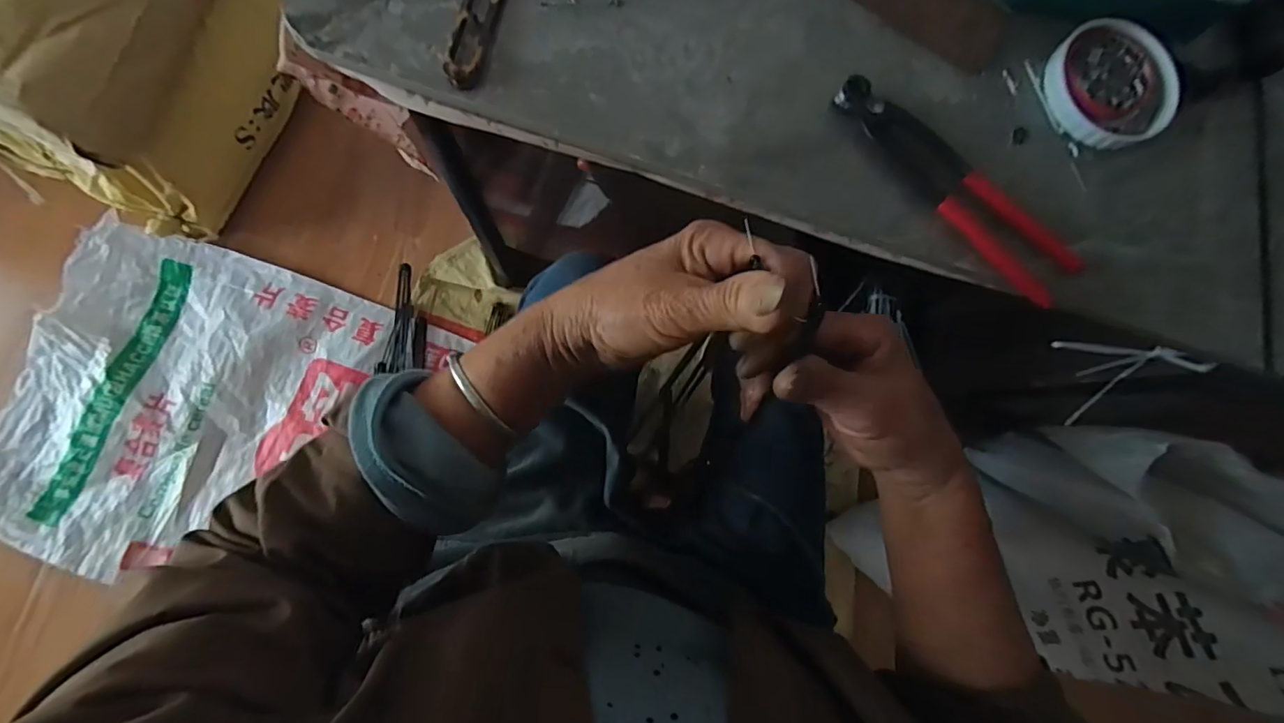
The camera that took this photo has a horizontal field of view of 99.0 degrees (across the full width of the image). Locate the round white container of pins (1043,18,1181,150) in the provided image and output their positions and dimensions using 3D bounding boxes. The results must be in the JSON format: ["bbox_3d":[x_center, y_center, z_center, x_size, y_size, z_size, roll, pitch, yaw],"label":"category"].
[{"bbox_3d":[0.324,-0.192,0.380,0.083,0.016,0.086,1,83,-6],"label":"round white container of pins"}]

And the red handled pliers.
[{"bbox_3d":[0.202,-0.112,0.358,0.192,0.014,0.044,40,81,0],"label":"red handled pliers"}]

